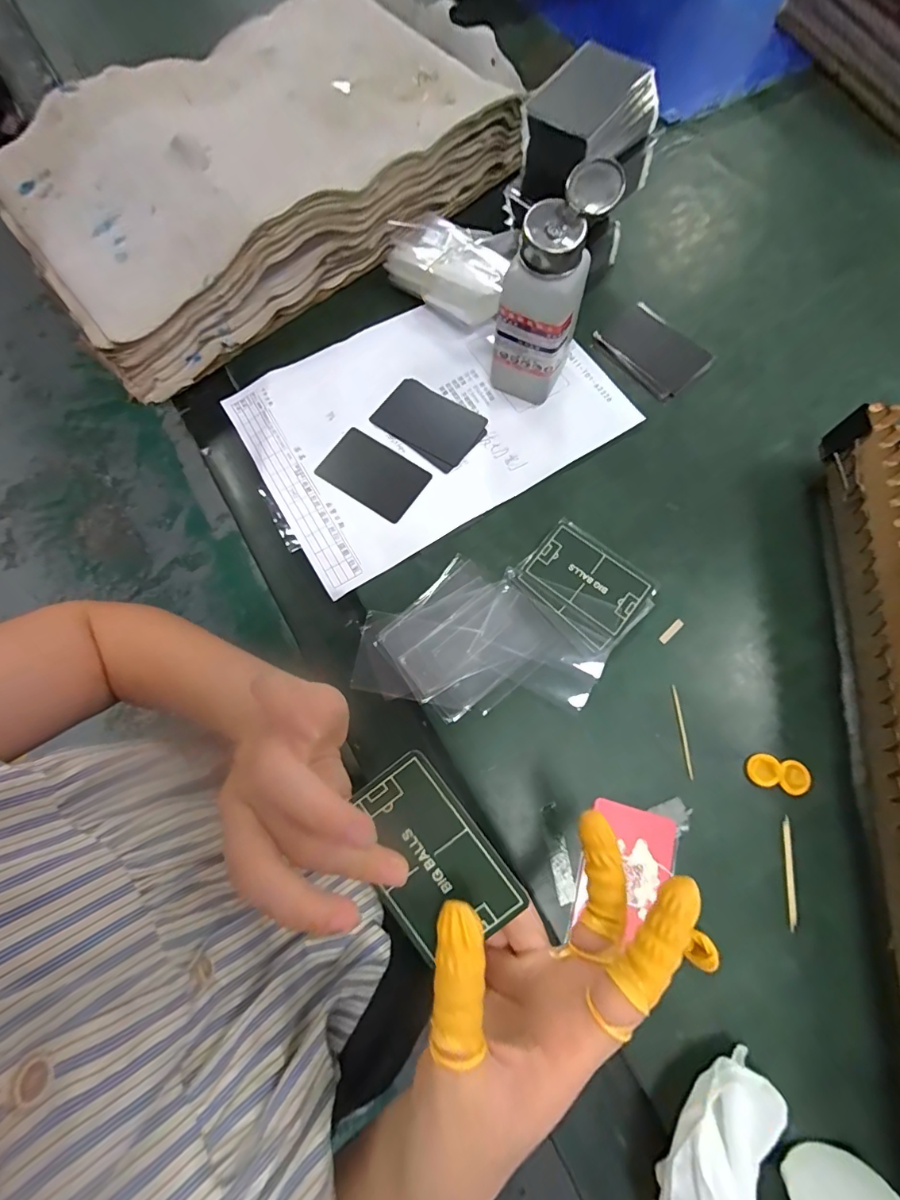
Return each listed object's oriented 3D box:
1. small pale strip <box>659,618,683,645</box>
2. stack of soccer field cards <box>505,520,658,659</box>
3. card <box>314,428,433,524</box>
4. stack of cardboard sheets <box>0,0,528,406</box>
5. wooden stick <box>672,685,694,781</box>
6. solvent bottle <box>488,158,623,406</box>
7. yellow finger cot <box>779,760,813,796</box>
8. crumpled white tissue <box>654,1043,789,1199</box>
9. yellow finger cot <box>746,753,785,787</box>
[{"bbox_3d":[0.163,0.023,0.343,0.023,0.004,0.006,-41,77,-10],"label":"small pale strip"},{"bbox_3d":[0.100,-0.012,0.349,0.089,0.007,0.073,43,79,12],"label":"stack of soccer field cards"},{"bbox_3d":[-0.063,-0.104,0.385,0.083,0.004,0.052,33,77,10],"label":"card"},{"bbox_3d":[-0.177,-0.407,0.438,0.440,0.082,0.263,-38,76,-9],"label":"stack of cardboard sheets"},{"bbox_3d":[0.161,0.090,0.321,0.004,0.004,0.061,-3,74,1],"label":"wooden stick"},{"bbox_3d":[0.069,-0.221,0.348,0.061,0.135,0.070,23,76,8],"label":"solvent bottle"},{"bbox_3d":[0.230,0.119,0.311,0.020,0.004,0.021,18,75,7],"label":"yellow finger cot"},{"bbox_3d":[0.143,0.307,0.247,0.067,0.030,0.110,15,75,6],"label":"crumpled white tissue"},{"bbox_3d":[0.210,0.113,0.312,0.022,0.004,0.020,0,74,1],"label":"yellow finger cot"}]

